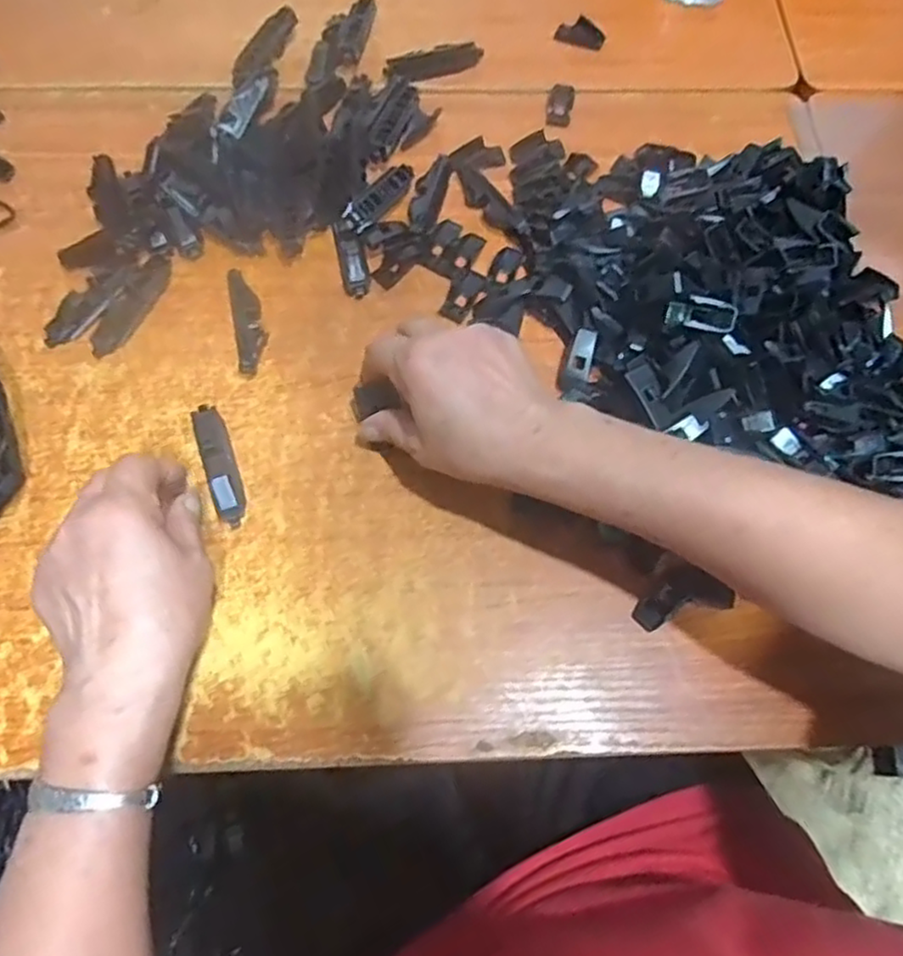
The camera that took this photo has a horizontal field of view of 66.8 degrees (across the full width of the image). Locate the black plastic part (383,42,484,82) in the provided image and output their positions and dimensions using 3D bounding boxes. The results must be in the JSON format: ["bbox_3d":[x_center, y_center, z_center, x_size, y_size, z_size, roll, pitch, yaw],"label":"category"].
[{"bbox_3d":[-0.014,-0.334,0.548,0.081,0.011,0.021,-24,72,-11],"label":"black plastic part"}]

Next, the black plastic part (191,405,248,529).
[{"bbox_3d":[-0.144,-0.008,0.424,0.019,0.011,0.079,-19,71,-9],"label":"black plastic part"}]

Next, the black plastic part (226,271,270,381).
[{"bbox_3d":[-0.137,-0.106,0.461,0.020,0.015,0.076,-12,70,-6],"label":"black plastic part"}]

